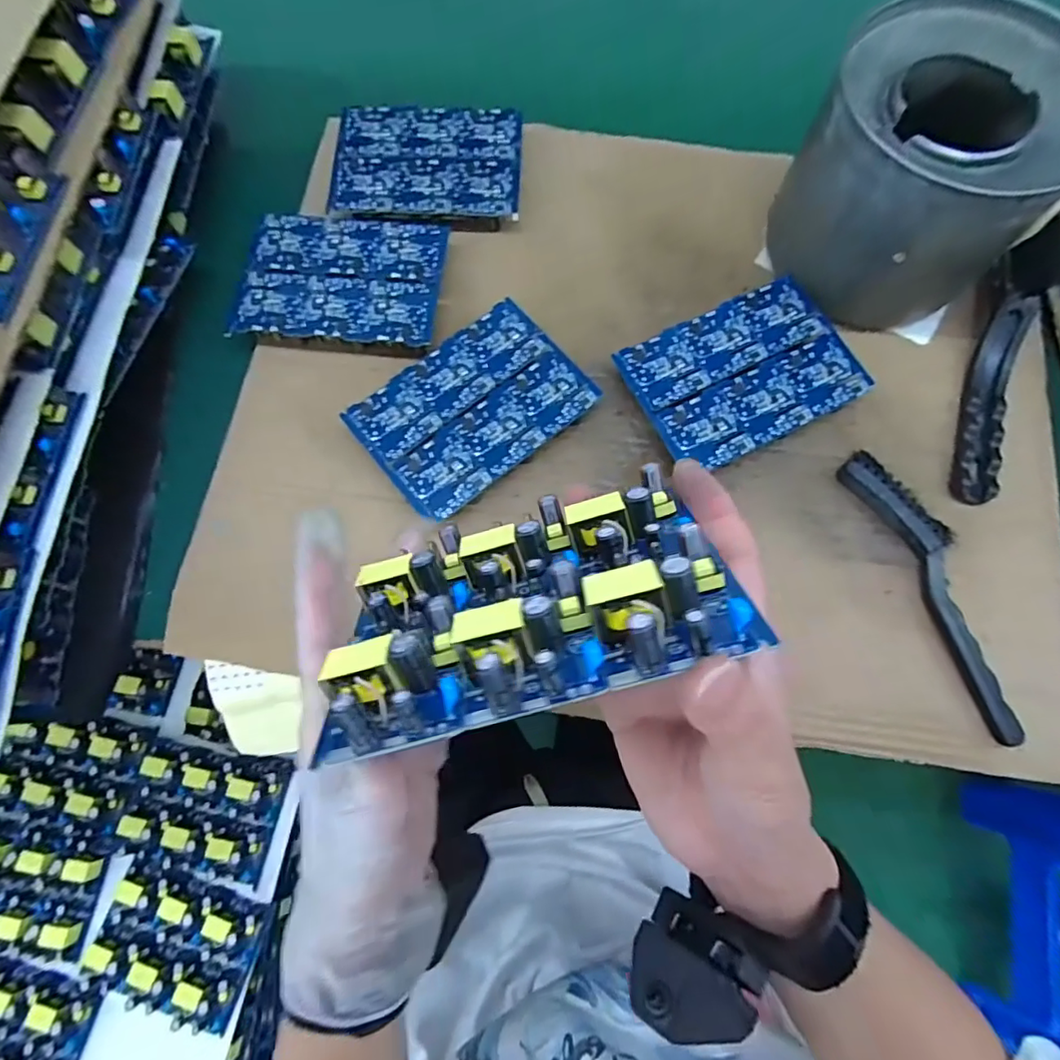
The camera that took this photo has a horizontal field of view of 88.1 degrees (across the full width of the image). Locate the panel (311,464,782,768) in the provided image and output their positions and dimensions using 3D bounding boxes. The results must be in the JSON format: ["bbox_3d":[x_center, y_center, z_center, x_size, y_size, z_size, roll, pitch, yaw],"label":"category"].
[{"bbox_3d":[-0.002,0.020,0.181,0.120,0.018,0.084,-17,32,3],"label":"panel"}]

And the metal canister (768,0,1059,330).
[{"bbox_3d":[0.230,-0.211,0.332,0.137,0.110,0.139,-21,74,-5],"label":"metal canister"}]

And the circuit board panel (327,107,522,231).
[{"bbox_3d":[-0.074,-0.264,0.398,0.132,0.009,0.097,2,76,1],"label":"circuit board panel"}]

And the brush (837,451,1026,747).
[{"bbox_3d":[0.234,0.031,0.314,0.031,0.016,0.170,-20,75,-4],"label":"brush"}]

